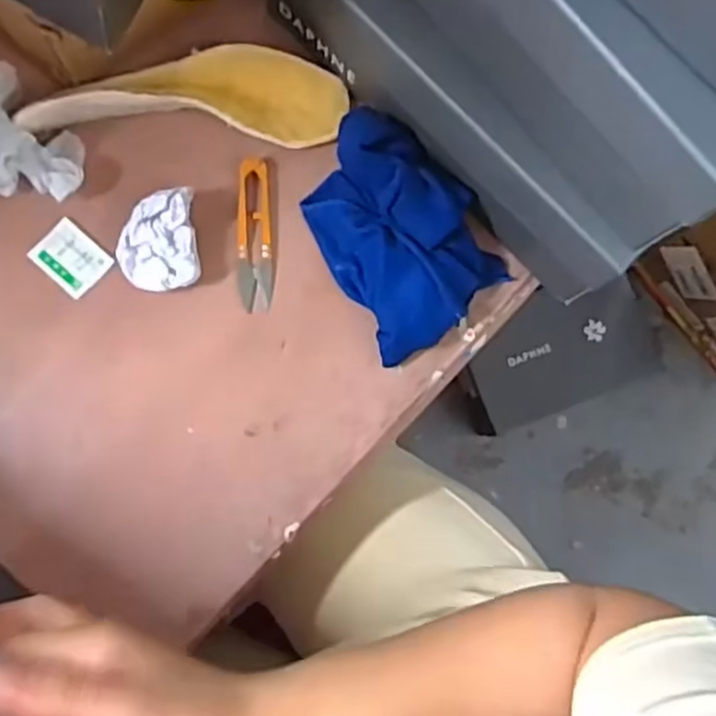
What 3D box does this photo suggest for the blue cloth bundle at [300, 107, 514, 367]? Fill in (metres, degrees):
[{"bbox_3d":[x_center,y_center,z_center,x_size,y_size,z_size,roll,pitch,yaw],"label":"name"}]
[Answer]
[{"bbox_3d":[0.024,-0.087,0.484,0.104,0.044,0.155,-34,86,-9],"label":"blue cloth bundle"}]

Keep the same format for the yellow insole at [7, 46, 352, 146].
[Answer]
[{"bbox_3d":[-0.109,-0.175,0.490,0.203,0.029,0.067,-3,82,-6],"label":"yellow insole"}]

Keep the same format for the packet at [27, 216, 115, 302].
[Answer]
[{"bbox_3d":[-0.188,-0.066,0.483,0.044,0.004,0.036,41,80,1],"label":"packet"}]

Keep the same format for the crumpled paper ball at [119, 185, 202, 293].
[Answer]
[{"bbox_3d":[-0.129,-0.074,0.477,0.050,0.028,0.062,-7,83,-7],"label":"crumpled paper ball"}]

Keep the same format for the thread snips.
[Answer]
[{"bbox_3d":[-0.069,-0.082,0.494,0.023,0.004,0.103,-2,82,-6],"label":"thread snips"}]

